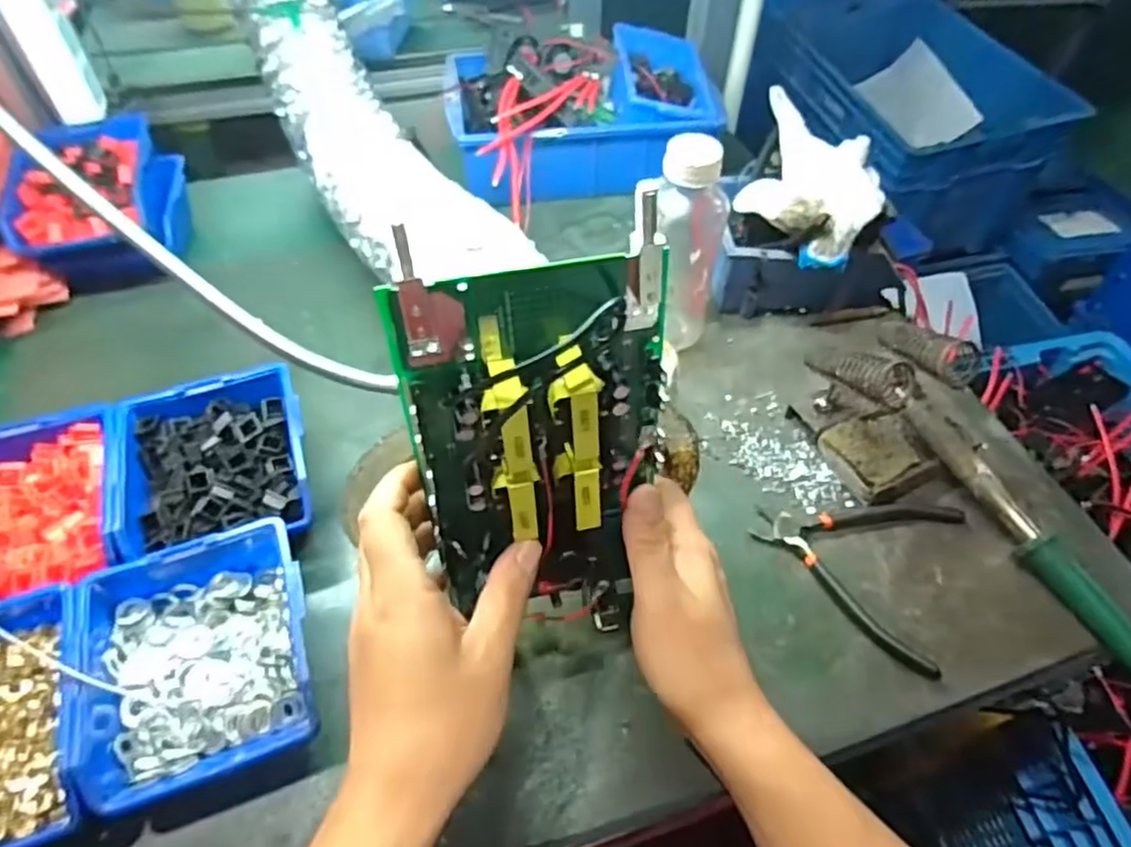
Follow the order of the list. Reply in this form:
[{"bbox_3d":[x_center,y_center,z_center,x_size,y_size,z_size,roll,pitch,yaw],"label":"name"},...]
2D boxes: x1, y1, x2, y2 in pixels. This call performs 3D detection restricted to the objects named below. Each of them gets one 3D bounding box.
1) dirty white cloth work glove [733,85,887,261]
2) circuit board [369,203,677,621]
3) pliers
[{"bbox_3d":[0.212,-0.211,0.586,0.114,0.071,0.129,18,51,9],"label":"dirty white cloth work glove"},{"bbox_3d":[-0.010,0.011,0.338,0.127,0.204,0.054,-9,25,-2],"label":"circuit board"},{"bbox_3d":[0.204,0.090,0.489,0.132,0.013,0.130,24,52,14],"label":"pliers"}]

